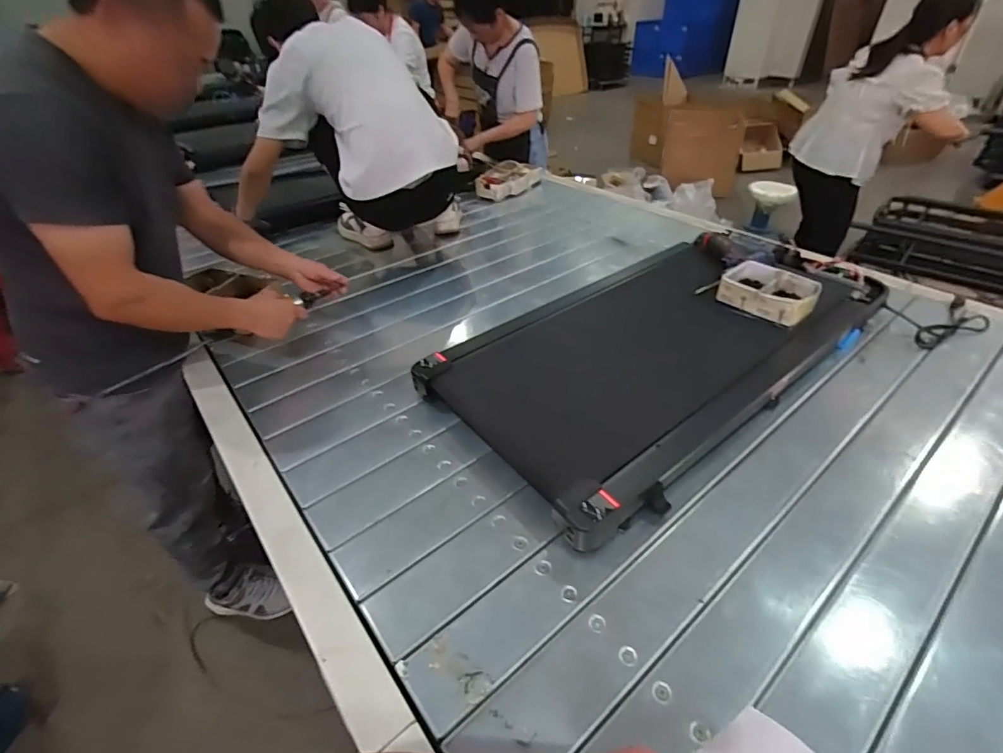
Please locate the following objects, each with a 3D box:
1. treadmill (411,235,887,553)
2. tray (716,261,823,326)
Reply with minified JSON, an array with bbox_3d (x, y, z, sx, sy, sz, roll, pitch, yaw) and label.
[{"bbox_3d":[0.390,-0.091,1.056,1.056,0.107,0.501,-26,44,-29],"label":"treadmill"},{"bbox_3d":[0.590,-0.183,1.052,0.186,0.077,0.115,32,50,33],"label":"tray"}]

